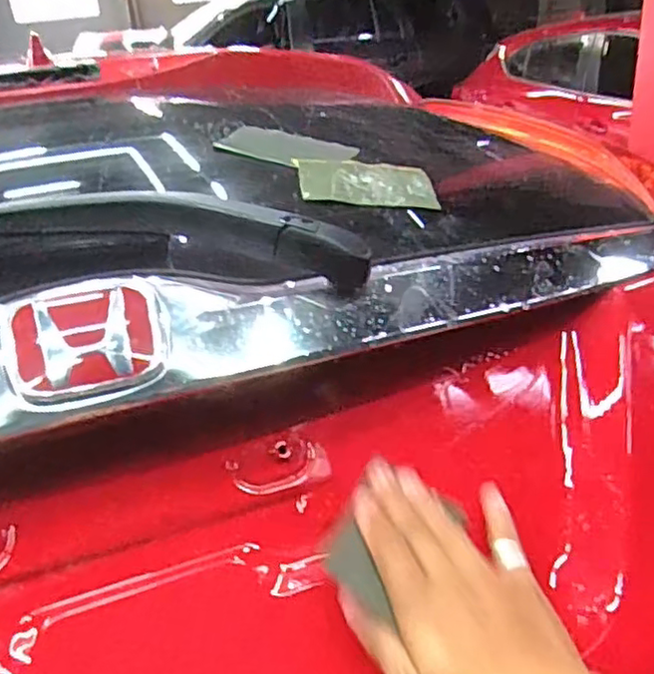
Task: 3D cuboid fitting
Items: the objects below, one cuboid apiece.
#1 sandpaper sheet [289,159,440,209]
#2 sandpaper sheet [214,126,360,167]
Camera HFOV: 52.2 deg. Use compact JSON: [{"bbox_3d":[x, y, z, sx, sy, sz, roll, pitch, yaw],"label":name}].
[{"bbox_3d":[0.033,-0.135,0.579,0.116,0.004,0.069,1,43,-9],"label":"sandpaper sheet"},{"bbox_3d":[-0.037,-0.173,0.611,0.117,0.004,0.075,17,38,14],"label":"sandpaper sheet"}]

